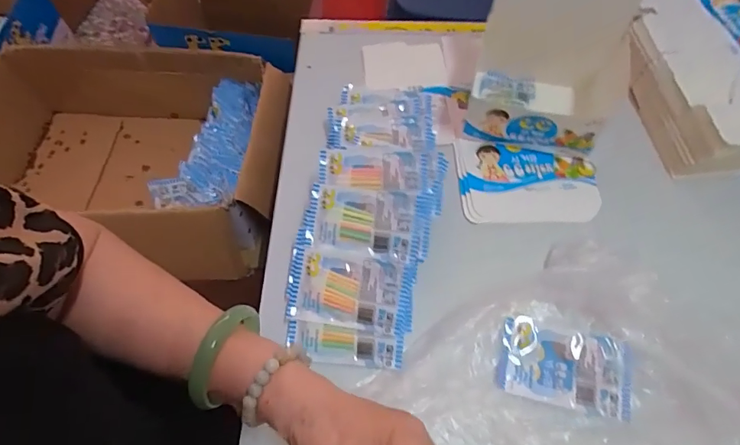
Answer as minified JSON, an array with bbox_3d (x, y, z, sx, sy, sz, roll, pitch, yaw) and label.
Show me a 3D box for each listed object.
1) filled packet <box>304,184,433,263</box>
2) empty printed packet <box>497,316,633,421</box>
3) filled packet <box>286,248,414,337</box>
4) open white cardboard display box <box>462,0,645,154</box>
[{"bbox_3d":[-0.001,0.001,0.414,0.115,0.026,0.060,4,62,3],"label":"filled packet"},{"bbox_3d":[0.167,0.122,0.379,0.104,0.011,0.066,12,63,8],"label":"empty printed packet"},{"bbox_3d":[-0.021,0.061,0.403,0.109,0.018,0.066,8,84,5],"label":"filled packet"},{"bbox_3d":[0.190,-0.181,0.448,0.142,0.187,0.145,13,63,8],"label":"open white cardboard display box"}]

